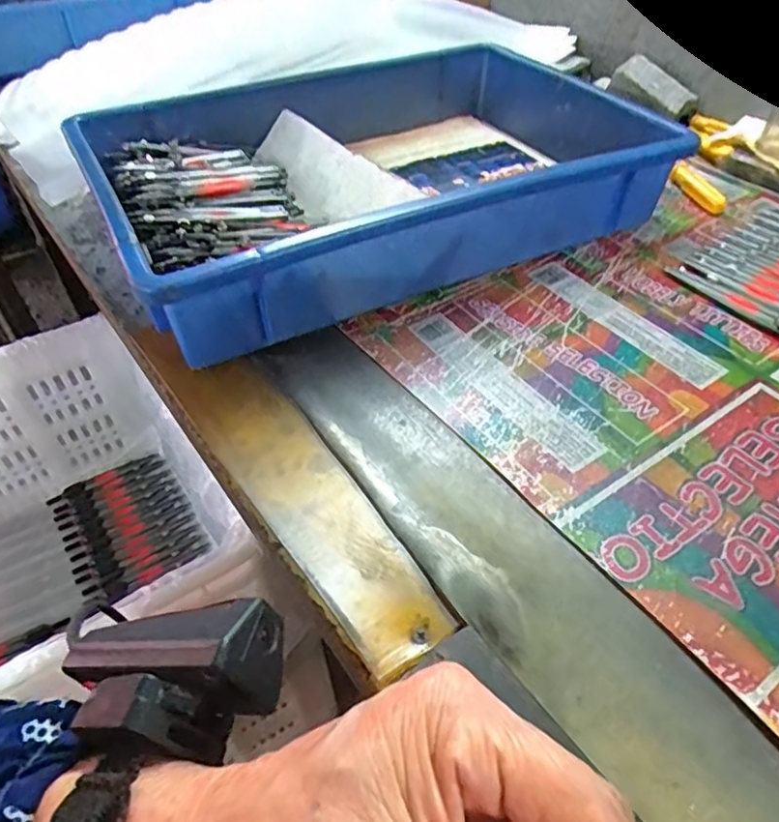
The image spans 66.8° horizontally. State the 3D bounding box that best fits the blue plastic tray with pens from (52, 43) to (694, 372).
[{"bbox_3d":[-0.022,-0.206,0.491,0.406,0.082,0.303,-24,51,-20],"label":"blue plastic tray with pens"}]

